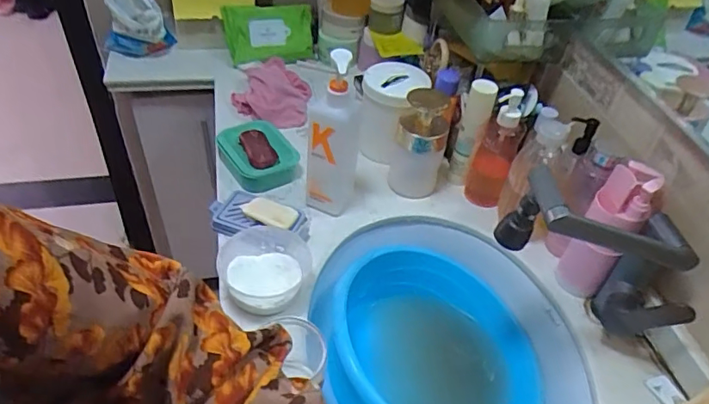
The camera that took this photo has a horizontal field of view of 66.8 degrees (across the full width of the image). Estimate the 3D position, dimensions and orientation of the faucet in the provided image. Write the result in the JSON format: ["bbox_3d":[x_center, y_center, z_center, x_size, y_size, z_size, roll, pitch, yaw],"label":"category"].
[{"bbox_3d":[0.276,0.066,0.643,0.216,0.220,0.116,9,44,5],"label":"faucet"}]

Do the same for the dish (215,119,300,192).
[{"bbox_3d":[-0.153,-0.075,0.871,0.104,0.039,0.131,-25,51,-28],"label":"dish"}]

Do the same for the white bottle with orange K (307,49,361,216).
[{"bbox_3d":[-0.028,-0.088,0.760,0.074,0.252,0.062,5,44,0],"label":"white bottle with orange K"}]

